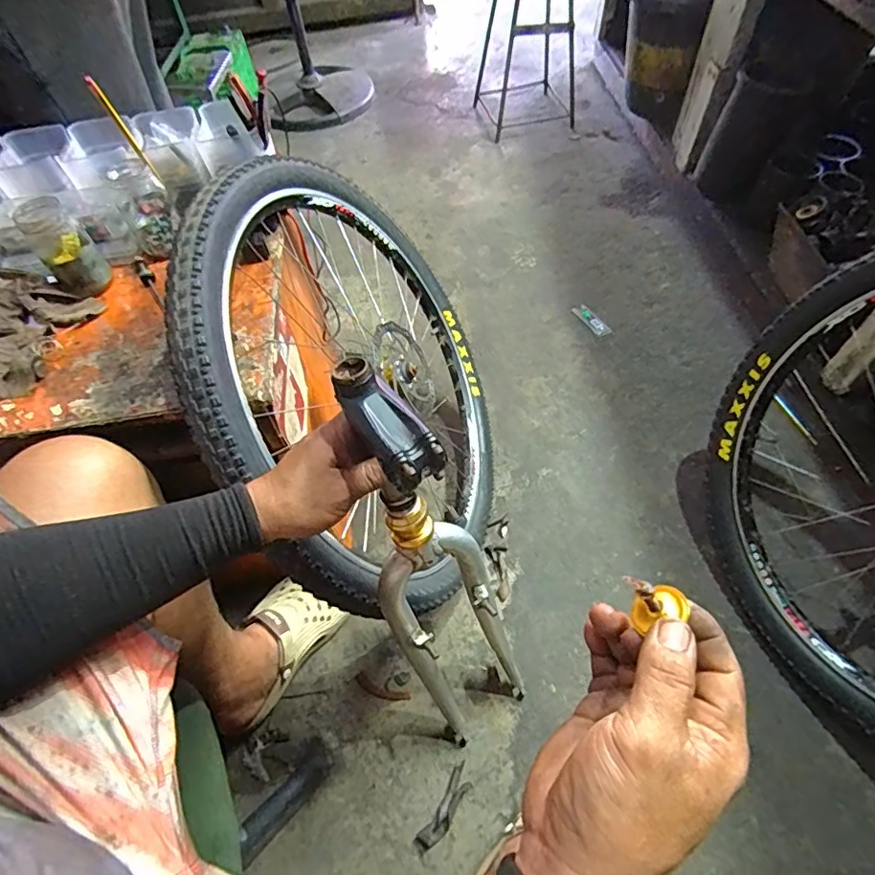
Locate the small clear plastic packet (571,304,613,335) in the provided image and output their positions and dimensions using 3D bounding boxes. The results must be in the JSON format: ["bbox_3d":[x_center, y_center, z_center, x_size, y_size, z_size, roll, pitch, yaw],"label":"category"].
[{"bbox_3d":[0.352,-0.268,1.260,0.038,0.010,0.112,-24,58,-11],"label":"small clear plastic packet"}]

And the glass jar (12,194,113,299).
[{"bbox_3d":[-0.451,-0.225,0.671,0.061,0.103,0.060,-36,61,-18],"label":"glass jar"}]

